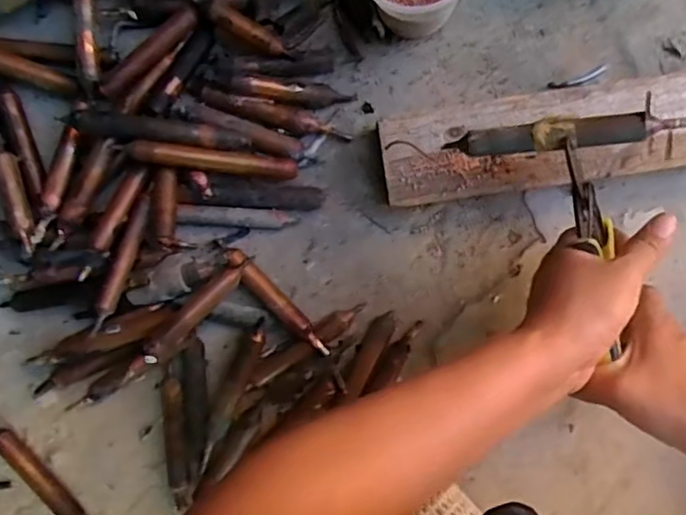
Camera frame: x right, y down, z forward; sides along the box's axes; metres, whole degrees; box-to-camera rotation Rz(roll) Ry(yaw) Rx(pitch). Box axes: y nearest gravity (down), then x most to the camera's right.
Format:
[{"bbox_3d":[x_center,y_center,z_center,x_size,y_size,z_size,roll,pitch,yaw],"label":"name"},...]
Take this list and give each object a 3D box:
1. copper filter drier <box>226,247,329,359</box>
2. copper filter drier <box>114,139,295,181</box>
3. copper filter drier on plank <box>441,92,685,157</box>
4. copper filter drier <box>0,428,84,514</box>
[{"bbox_3d":[-0.055,0.037,0.502,0.118,0.015,0.015,44,93,-2],"label":"copper filter drier"},{"bbox_3d":[-0.108,-0.080,0.489,0.139,0.017,0.019,5,96,-13],"label":"copper filter drier"},{"bbox_3d":[0.142,-0.082,0.390,0.138,0.013,0.022,-2,96,24],"label":"copper filter drier on plank"},{"bbox_3d":[-0.258,0.205,0.523,0.017,0.018,0.155,-42,92,3],"label":"copper filter drier"}]

